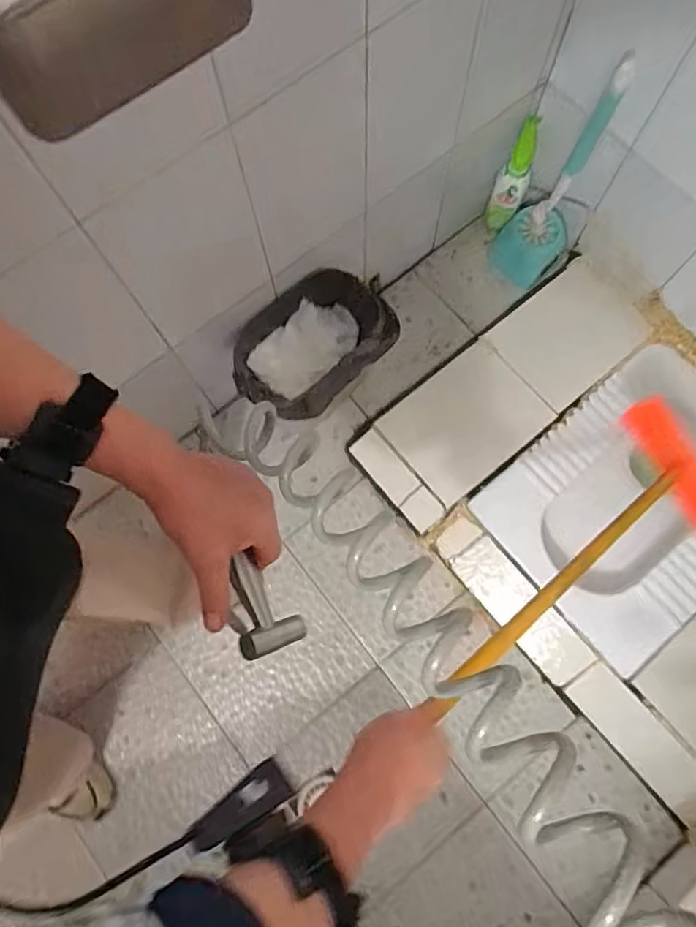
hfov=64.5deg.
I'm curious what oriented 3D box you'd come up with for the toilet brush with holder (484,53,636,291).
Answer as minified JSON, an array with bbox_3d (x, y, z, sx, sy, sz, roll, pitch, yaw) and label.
[{"bbox_3d":[0.377,-0.500,1.003,0.136,0.458,0.111,32,77,7],"label":"toilet brush with holder"}]

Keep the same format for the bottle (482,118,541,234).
[{"bbox_3d":[0.338,-0.581,1.131,0.063,0.241,0.041,21,54,5],"label":"bottle"}]

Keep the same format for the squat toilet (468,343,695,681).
[{"bbox_3d":[0.577,0.092,1.175,0.542,0.236,0.429,-39,79,-10],"label":"squat toilet"}]

